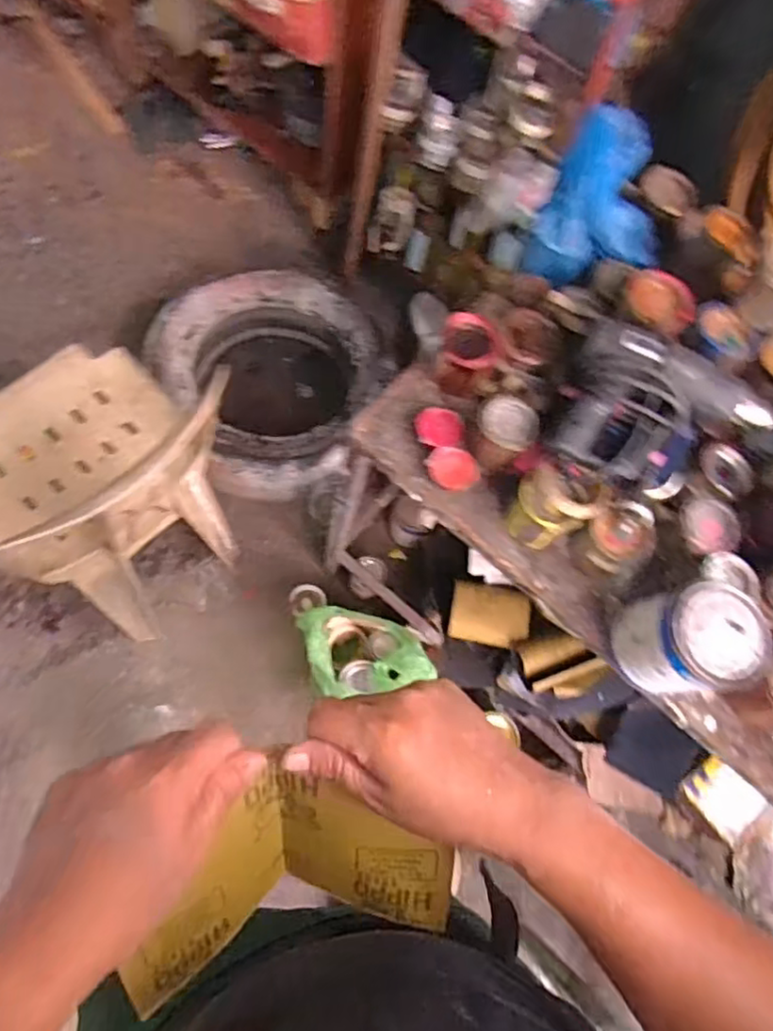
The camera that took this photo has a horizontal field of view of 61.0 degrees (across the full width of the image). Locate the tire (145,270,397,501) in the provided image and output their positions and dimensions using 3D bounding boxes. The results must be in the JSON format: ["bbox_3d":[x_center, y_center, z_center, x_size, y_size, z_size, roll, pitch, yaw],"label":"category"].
[{"bbox_3d":[-0.259,-0.303,1.466,0.456,0.149,0.515,-26,74,-16],"label":"tire"}]

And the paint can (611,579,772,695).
[{"bbox_3d":[0.320,0.132,0.694,0.107,0.116,0.101,2,69,-6],"label":"paint can"}]

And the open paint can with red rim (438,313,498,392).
[{"bbox_3d":[0.098,-0.200,0.808,0.068,0.069,0.074,17,68,0],"label":"open paint can with red rim"}]

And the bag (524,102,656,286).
[{"bbox_3d":[0.294,-0.408,0.862,0.165,0.119,0.182,19,68,0],"label":"bag"}]

